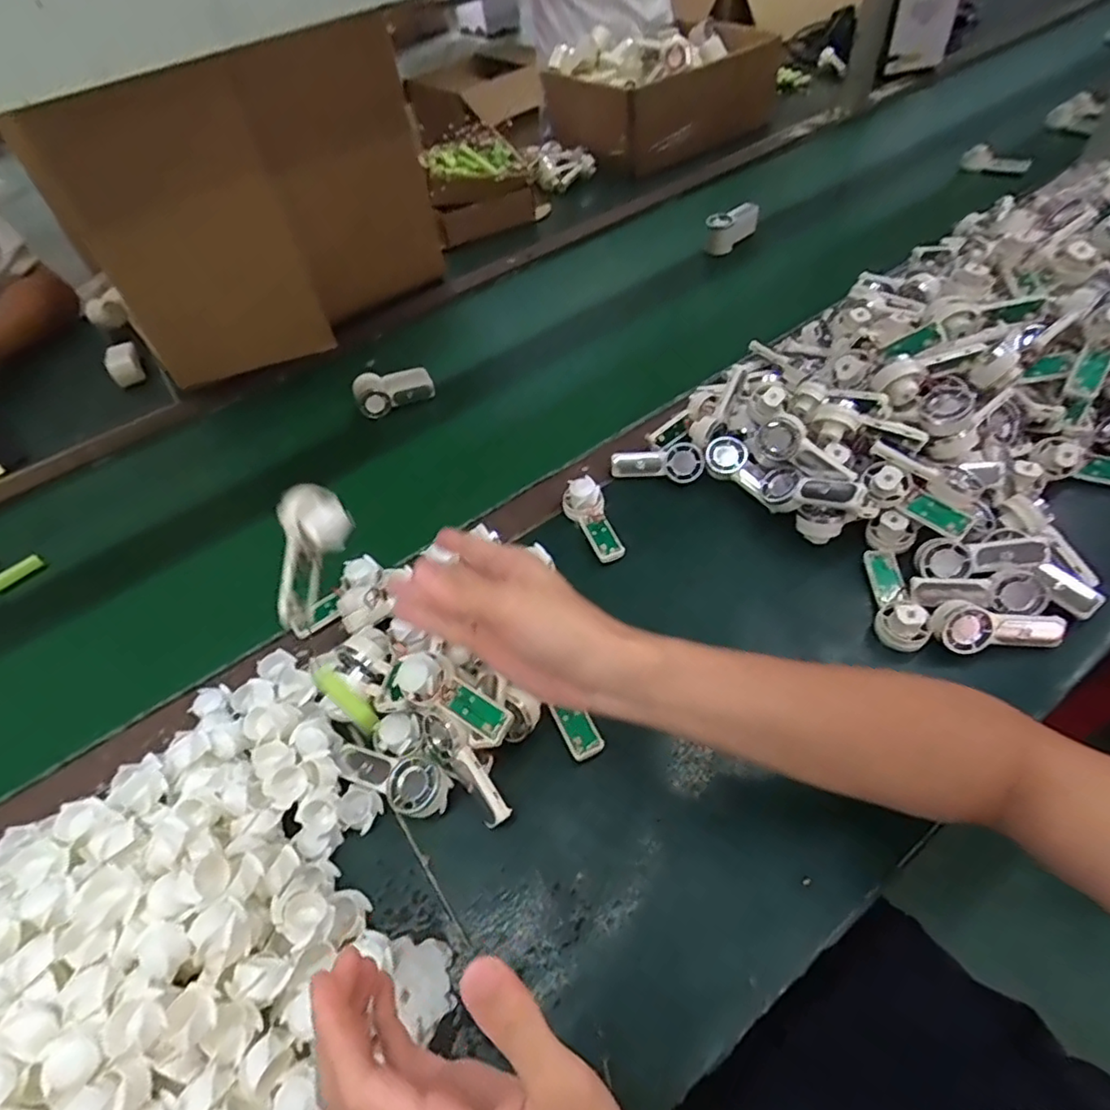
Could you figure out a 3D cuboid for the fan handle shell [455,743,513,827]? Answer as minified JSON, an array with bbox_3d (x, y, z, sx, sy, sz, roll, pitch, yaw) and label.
[{"bbox_3d":[-0.054,0.166,0.441,0.019,0.020,0.058,-28,80,-15],"label":"fan handle shell"}]

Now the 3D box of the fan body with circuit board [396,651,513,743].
[{"bbox_3d":[-0.071,0.101,0.433,0.087,0.025,0.033,31,60,7],"label":"fan body with circuit board"}]

